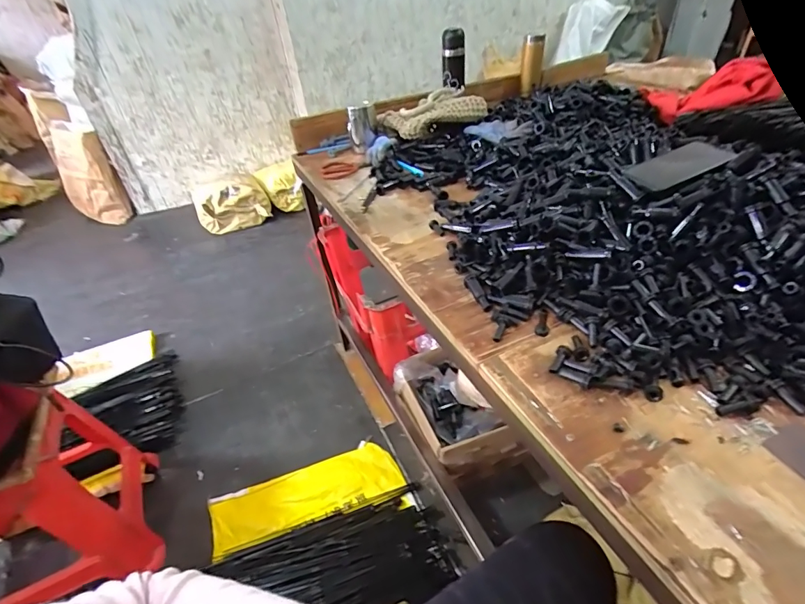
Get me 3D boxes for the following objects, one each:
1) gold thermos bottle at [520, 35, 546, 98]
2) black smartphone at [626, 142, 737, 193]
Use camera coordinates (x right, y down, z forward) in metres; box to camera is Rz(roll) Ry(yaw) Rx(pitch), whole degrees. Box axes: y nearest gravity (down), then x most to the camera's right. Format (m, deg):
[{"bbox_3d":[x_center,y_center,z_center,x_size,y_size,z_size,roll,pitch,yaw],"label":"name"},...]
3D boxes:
[{"bbox_3d":[0.403,-0.736,1.300,0.058,0.163,0.070,10,44,16],"label":"gold thermos bottle"},{"bbox_3d":[0.420,-0.211,0.642,0.158,0.008,0.081,-22,43,-7],"label":"black smartphone"}]

